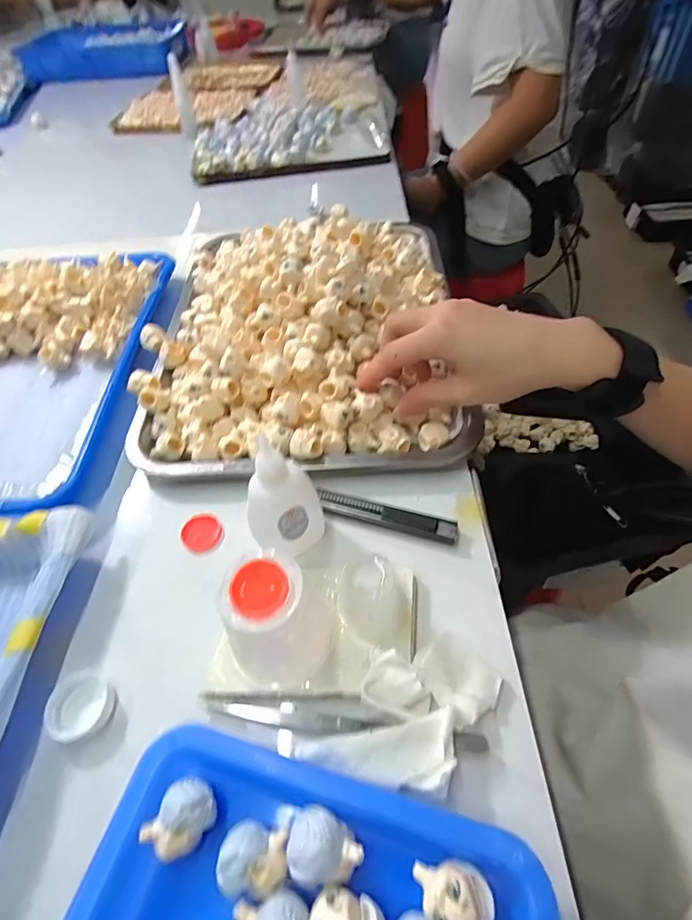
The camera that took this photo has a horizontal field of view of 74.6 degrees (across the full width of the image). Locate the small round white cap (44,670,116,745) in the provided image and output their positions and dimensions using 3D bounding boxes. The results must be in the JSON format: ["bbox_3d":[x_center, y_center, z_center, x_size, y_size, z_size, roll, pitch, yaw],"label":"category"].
[{"bbox_3d":[-0.139,0.128,0.237,0.031,0.010,0.030,-2,52,3],"label":"small round white cap"}]

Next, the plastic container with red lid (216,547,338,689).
[{"bbox_3d":[-0.033,0.080,0.222,0.043,0.070,0.044,17,55,17],"label":"plastic container with red lid"}]

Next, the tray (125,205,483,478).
[{"bbox_3d":[-0.036,-0.140,0.397,0.261,0.073,0.335,-2,52,3],"label":"tray"}]

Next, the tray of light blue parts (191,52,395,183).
[{"bbox_3d":[-0.085,-0.668,0.849,0.317,0.043,0.625,-2,52,2],"label":"tray of light blue parts"}]

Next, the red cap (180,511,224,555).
[{"bbox_3d":[-0.095,0.047,0.301,0.026,0.006,0.027,-2,52,3],"label":"red cap"}]

